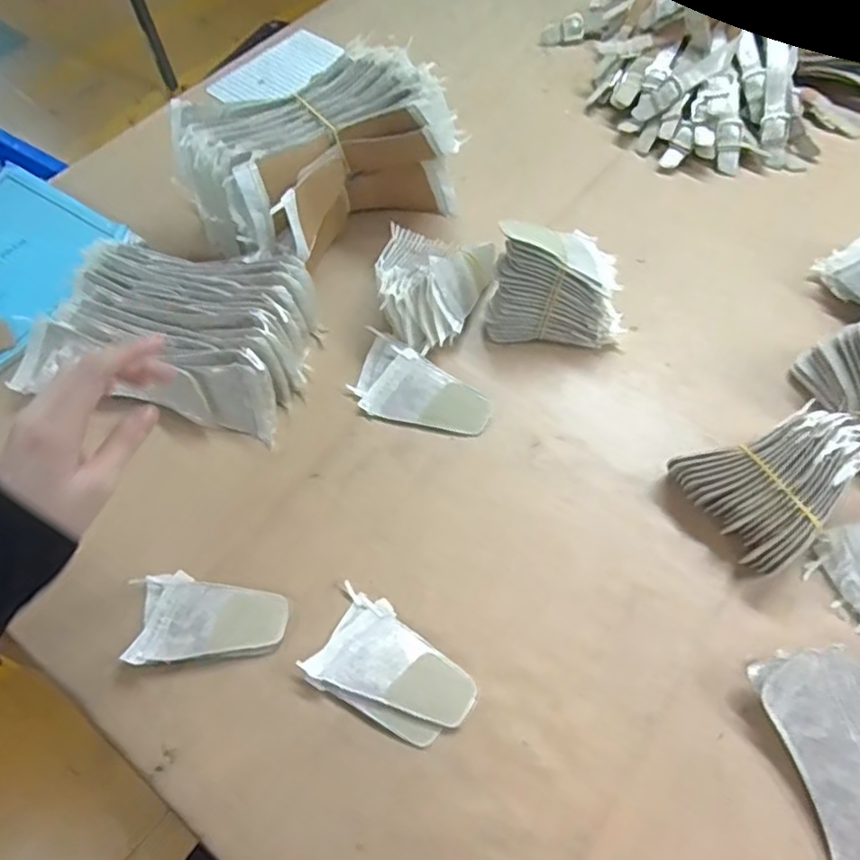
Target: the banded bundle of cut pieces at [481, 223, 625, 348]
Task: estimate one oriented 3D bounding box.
[{"bbox_3d":[0.102,-0.121,0.547,0.112,0.085,0.073,0,59,4],"label":"banded bundle of cut pieces"}]

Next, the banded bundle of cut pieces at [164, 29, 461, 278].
[{"bbox_3d":[-0.098,-0.240,0.615,0.225,0.113,0.147,-35,63,-16],"label":"banded bundle of cut pieces"}]

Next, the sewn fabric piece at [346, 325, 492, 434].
[{"bbox_3d":[-0.012,-0.028,0.538,0.115,0.015,0.060,33,66,21],"label":"sewn fabric piece"}]

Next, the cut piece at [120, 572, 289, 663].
[{"bbox_3d":[-0.147,0.123,0.451,0.100,0.010,0.061,-5,59,1],"label":"cut piece"}]

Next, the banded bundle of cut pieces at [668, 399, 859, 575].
[{"bbox_3d":[0.235,0.033,0.457,0.100,0.060,0.089,-27,61,-12],"label":"banded bundle of cut pieces"}]

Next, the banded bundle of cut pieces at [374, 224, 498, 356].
[{"bbox_3d":[-0.002,-0.124,0.570,0.090,0.060,0.107,15,61,12],"label":"banded bundle of cut pieces"}]

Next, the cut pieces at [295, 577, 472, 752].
[{"bbox_3d":[-0.023,0.152,0.428,0.101,0.011,0.063,27,65,19],"label":"cut pieces"}]

